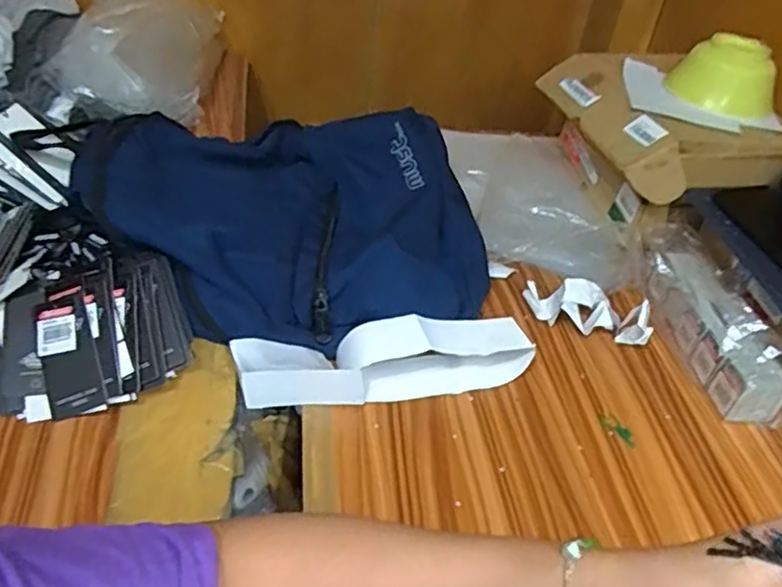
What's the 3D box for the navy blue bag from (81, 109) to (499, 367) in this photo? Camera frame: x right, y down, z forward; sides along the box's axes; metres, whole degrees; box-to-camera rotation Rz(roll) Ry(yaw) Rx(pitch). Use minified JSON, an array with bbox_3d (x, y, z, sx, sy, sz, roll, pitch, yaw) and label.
[{"bbox_3d":[-0.100,-0.096,0.697,0.413,0.111,0.329,15,43,8],"label":"navy blue bag"}]

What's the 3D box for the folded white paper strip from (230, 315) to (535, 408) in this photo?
[{"bbox_3d":[-0.002,0.063,0.605,0.275,0.044,0.064,-3,43,-12],"label":"folded white paper strip"}]

